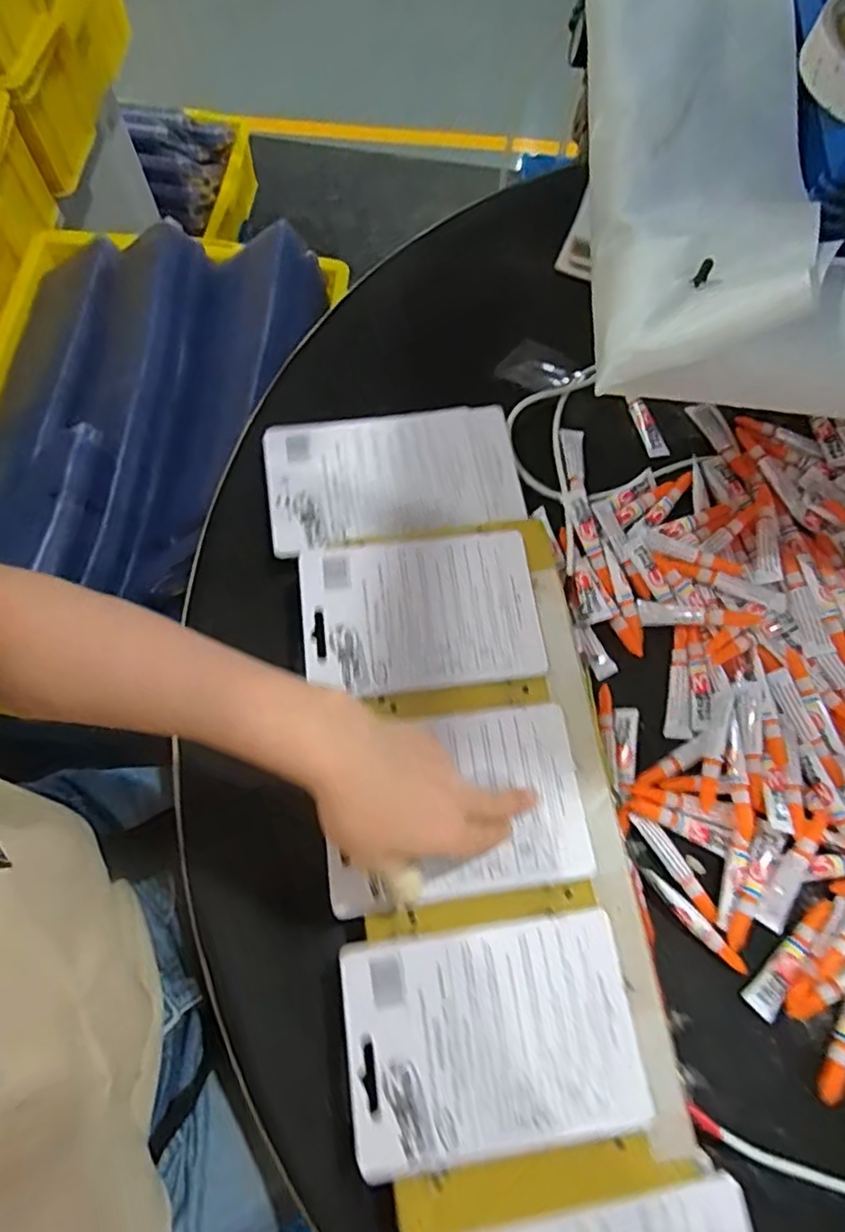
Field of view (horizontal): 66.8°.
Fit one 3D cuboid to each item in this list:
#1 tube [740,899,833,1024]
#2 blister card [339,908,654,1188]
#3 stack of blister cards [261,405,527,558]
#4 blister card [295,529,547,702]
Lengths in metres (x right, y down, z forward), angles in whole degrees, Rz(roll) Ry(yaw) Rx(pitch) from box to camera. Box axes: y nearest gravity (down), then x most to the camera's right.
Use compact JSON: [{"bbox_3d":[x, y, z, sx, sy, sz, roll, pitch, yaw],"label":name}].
[{"bbox_3d":[0.244,0.224,0.420,0.087,0.008,0.022,-43,77,-16],"label":"tube"},{"bbox_3d":[0.039,0.241,0.367,0.162,0.005,0.113,-7,69,-4],"label":"blister card"},{"bbox_3d":[-0.022,-0.108,0.510,0.194,0.025,0.111,-10,70,-6],"label":"stack of blister cards"},{"bbox_3d":[0.000,-0.003,0.452,0.162,0.006,0.111,-5,70,-6],"label":"blister card"}]

